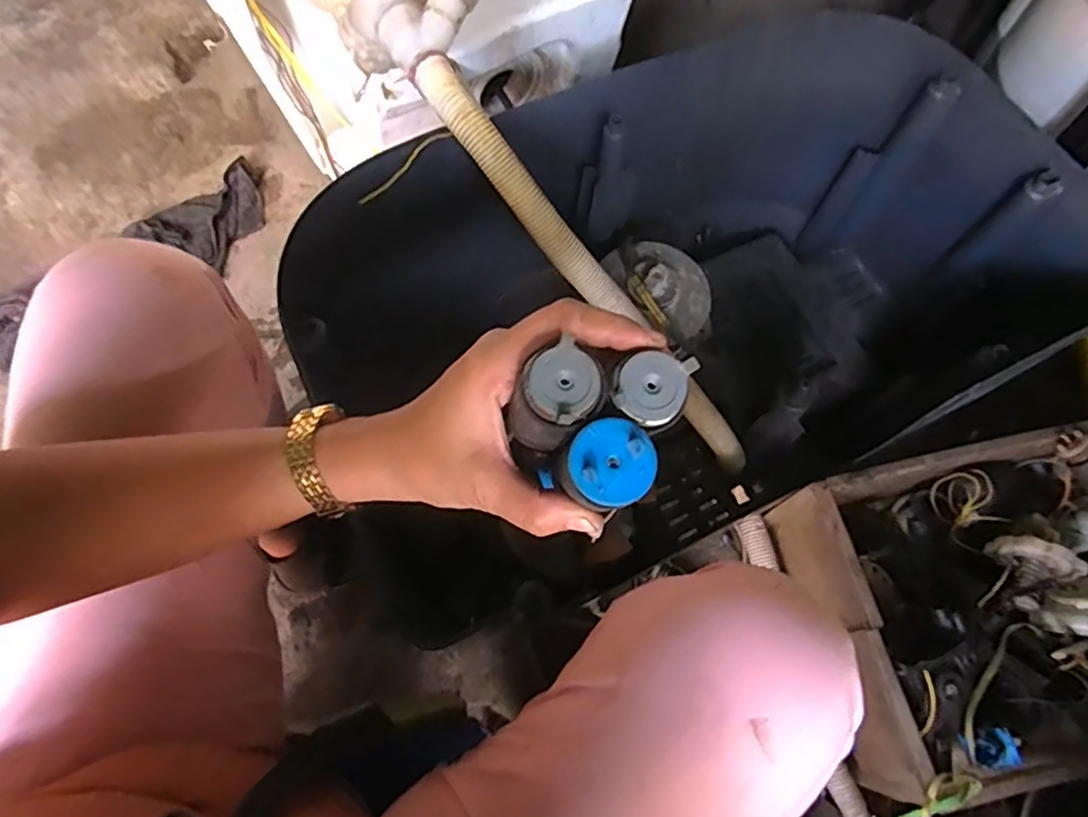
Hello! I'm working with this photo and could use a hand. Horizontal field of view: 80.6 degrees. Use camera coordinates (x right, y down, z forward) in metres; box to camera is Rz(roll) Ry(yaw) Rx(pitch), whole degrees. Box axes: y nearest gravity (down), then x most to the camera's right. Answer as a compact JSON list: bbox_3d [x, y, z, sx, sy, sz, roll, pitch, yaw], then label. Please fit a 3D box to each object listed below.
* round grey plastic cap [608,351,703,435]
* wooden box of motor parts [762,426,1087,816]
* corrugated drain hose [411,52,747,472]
[{"bbox_3d":[0.042,-0.007,0.251,0.030,0.009,0.032,1,68,-3],"label":"round grey plastic cap"},{"bbox_3d":[0.498,0.203,0.693,0.398,0.172,0.302,-10,69,-7],"label":"wooden box of motor parts"},{"bbox_3d":[0.067,-0.110,0.659,0.549,0.055,0.061,46,68,-26],"label":"corrugated drain hose"}]

